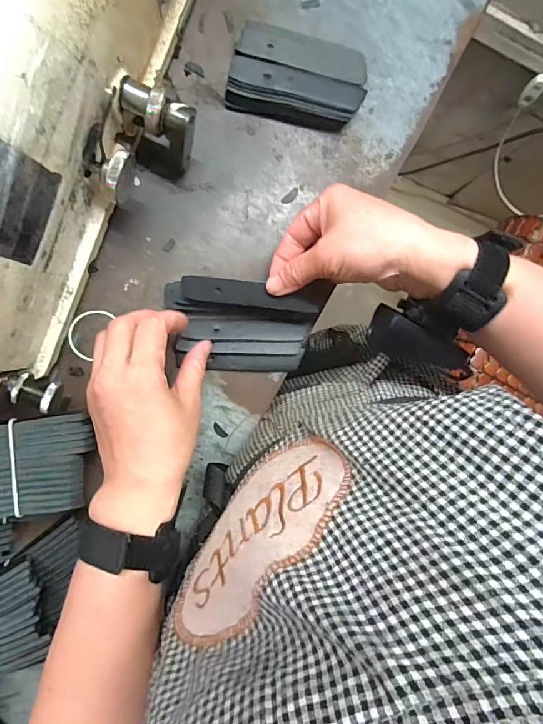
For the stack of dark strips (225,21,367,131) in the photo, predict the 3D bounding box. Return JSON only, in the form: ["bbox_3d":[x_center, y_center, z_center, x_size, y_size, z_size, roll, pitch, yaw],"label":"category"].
[{"bbox_3d":[0.022,-0.226,0.343,0.102,0.026,0.068,10,93,-5],"label":"stack of dark strips"}]

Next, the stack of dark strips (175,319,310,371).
[{"bbox_3d":[-0.023,-0.014,0.362,0.105,0.010,0.041,2,94,-7],"label":"stack of dark strips"}]

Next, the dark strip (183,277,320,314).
[{"bbox_3d":[-0.017,-0.052,0.339,0.103,0.005,0.020,5,107,-2],"label":"dark strip"}]

